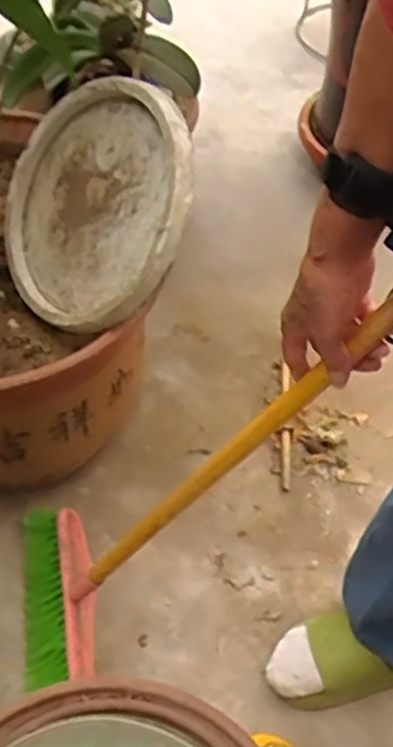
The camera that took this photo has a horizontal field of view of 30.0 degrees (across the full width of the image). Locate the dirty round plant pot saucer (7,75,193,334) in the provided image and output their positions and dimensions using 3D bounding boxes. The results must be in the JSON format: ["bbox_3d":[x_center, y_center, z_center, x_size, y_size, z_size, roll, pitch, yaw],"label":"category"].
[{"bbox_3d":[-0.119,-0.191,0.840,0.025,0.275,0.276,8,73,-50],"label":"dirty round plant pot saucer"}]

